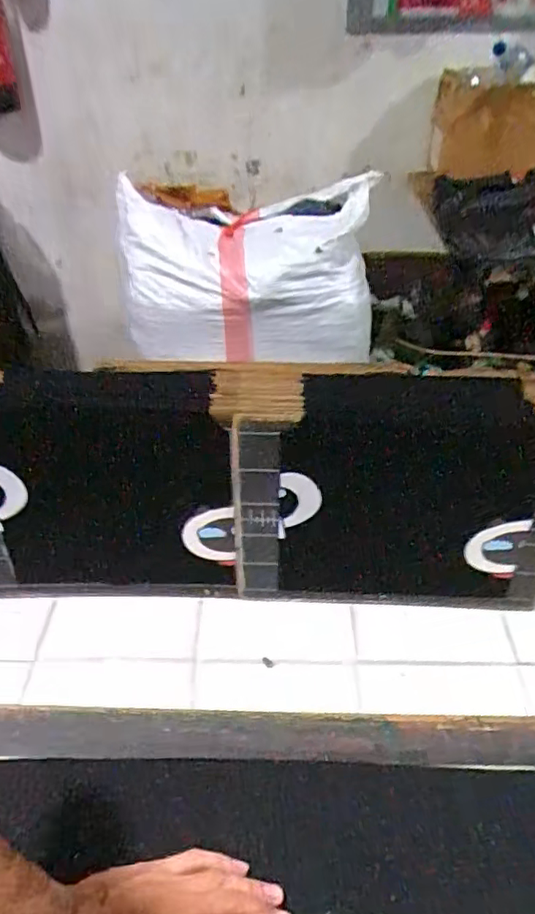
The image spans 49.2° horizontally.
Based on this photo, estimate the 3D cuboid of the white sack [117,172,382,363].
[{"bbox_3d":[-0.055,-0.420,1.402,0.584,0.348,0.235,0,39,-1],"label":"white sack"}]

